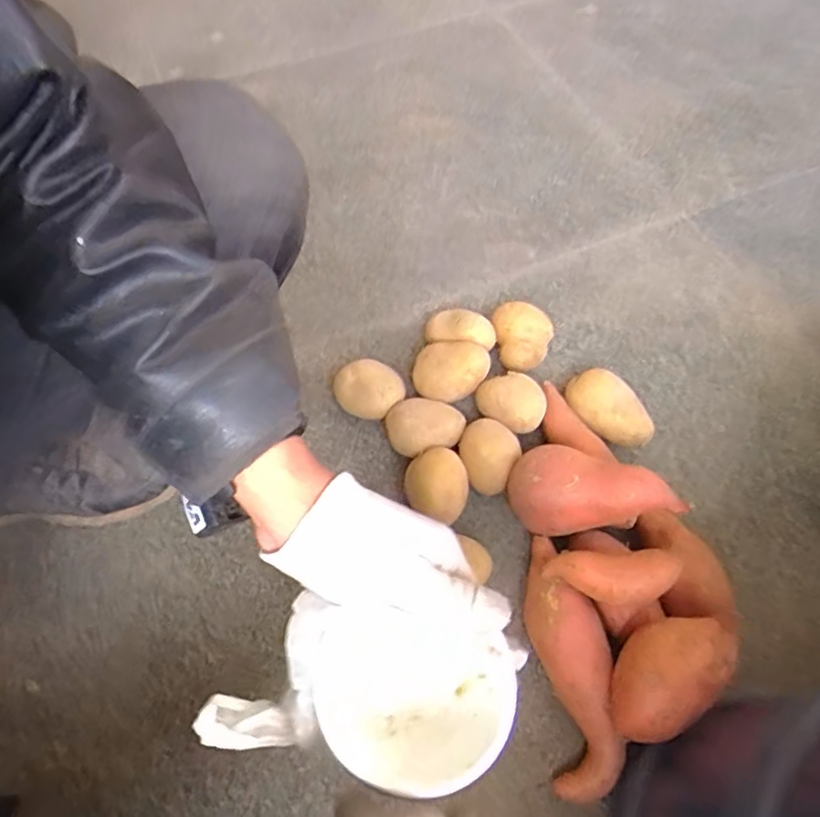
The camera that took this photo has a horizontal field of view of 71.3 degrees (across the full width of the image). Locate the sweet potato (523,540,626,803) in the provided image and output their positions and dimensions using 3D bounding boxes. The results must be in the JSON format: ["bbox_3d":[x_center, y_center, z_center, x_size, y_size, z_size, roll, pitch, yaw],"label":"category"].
[{"bbox_3d":[0.133,0.210,0.482,0.060,0.056,0.200,-8,64,-3],"label":"sweet potato"}]

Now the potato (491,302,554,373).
[{"bbox_3d":[0.123,-0.076,0.645,0.064,0.050,0.069,0,64,1],"label":"potato"}]

